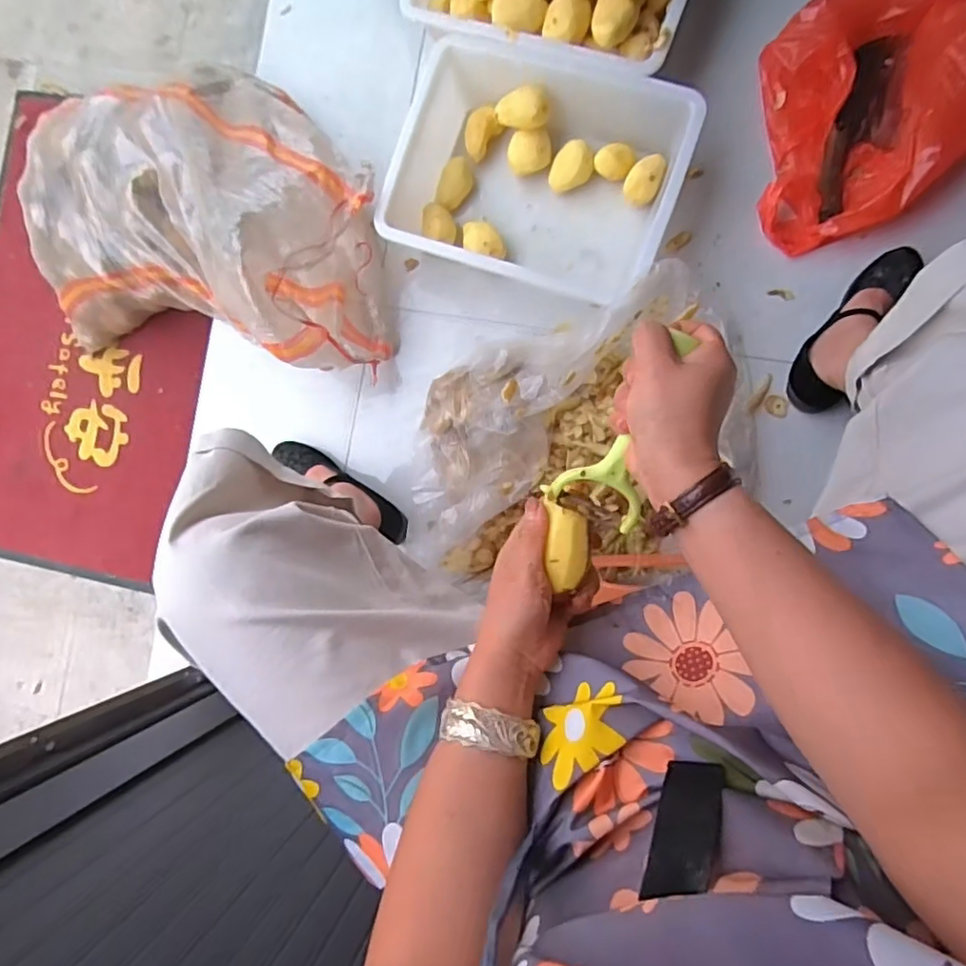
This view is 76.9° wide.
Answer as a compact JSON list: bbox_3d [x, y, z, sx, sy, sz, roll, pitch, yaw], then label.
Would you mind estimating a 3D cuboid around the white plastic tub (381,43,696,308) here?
[{"bbox_3d":[0.073,-0.411,0.824,0.360,0.128,0.273,19,92,8],"label":"white plastic tub"}]

